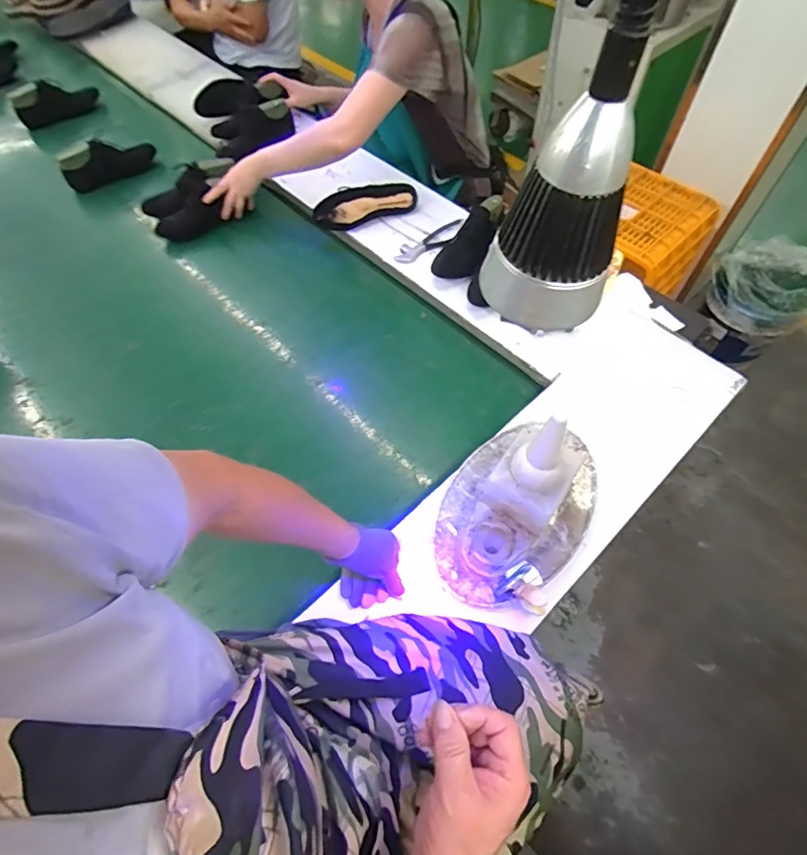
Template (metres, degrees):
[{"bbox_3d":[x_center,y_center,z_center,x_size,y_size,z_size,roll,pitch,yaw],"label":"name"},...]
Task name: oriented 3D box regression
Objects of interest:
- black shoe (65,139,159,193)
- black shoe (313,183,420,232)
[{"bbox_3d":[-0.887,-0.804,1.482,0.251,0.142,0.088,-9,59,-3],"label":"black shoe"},{"bbox_3d":[-0.088,-0.522,1.139,0.245,0.074,0.057,-17,59,-8],"label":"black shoe"}]

